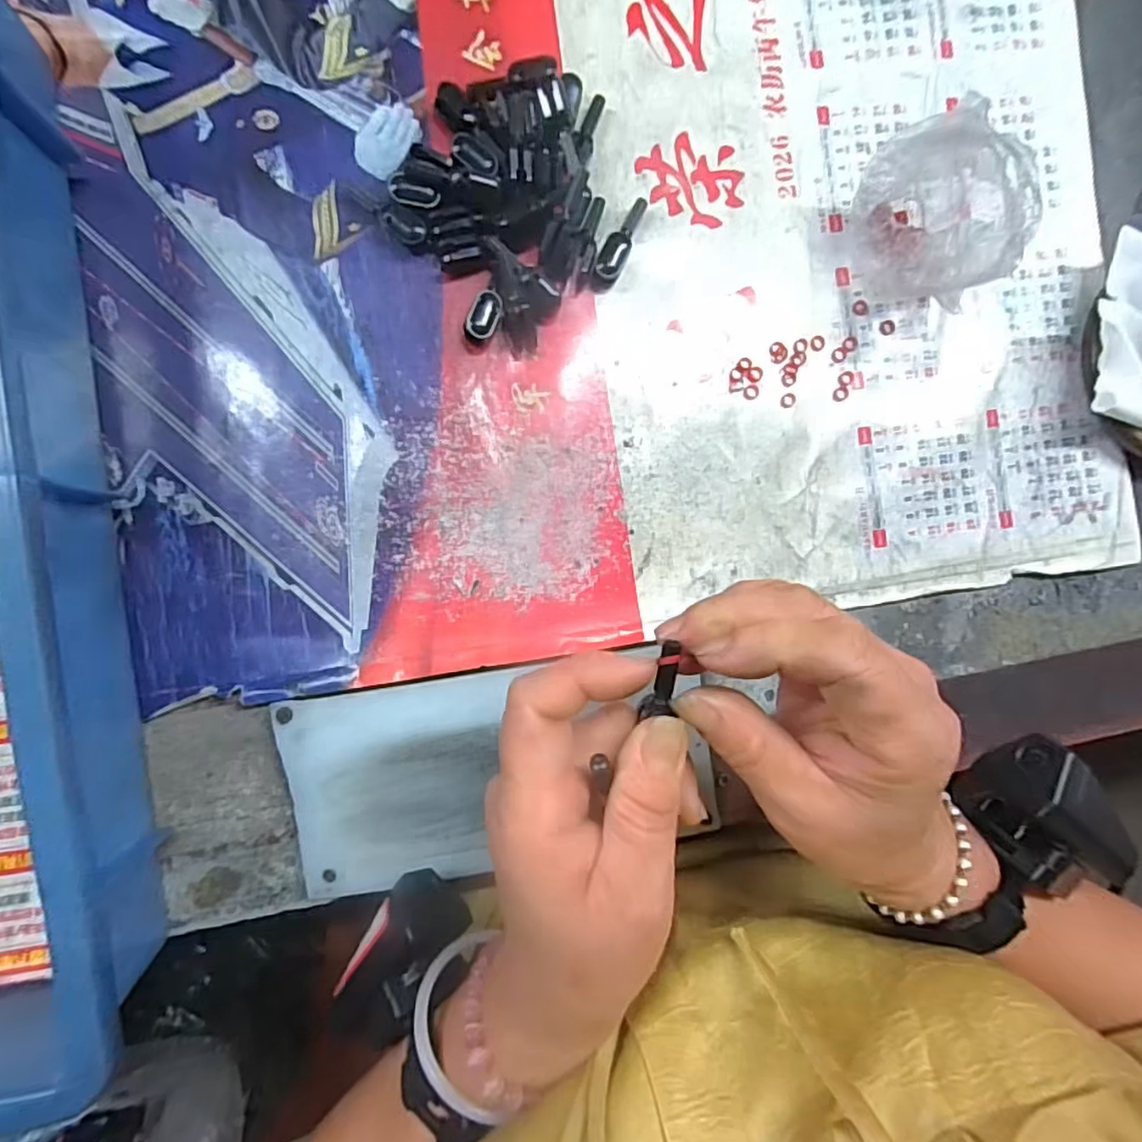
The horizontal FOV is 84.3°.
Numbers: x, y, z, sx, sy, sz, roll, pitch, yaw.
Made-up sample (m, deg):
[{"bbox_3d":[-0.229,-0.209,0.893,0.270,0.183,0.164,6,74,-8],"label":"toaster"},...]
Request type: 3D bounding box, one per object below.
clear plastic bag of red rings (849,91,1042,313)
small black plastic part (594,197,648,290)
[{"bbox_3d":[0.168,-0.165,0.288,0.053,0.075,0.073,-6,91,-6],"label":"clear plastic bag of red rings"},{"bbox_3d":[0.024,-0.160,0.305,0.013,0.012,0.045,22,88,-6],"label":"small black plastic part"}]

